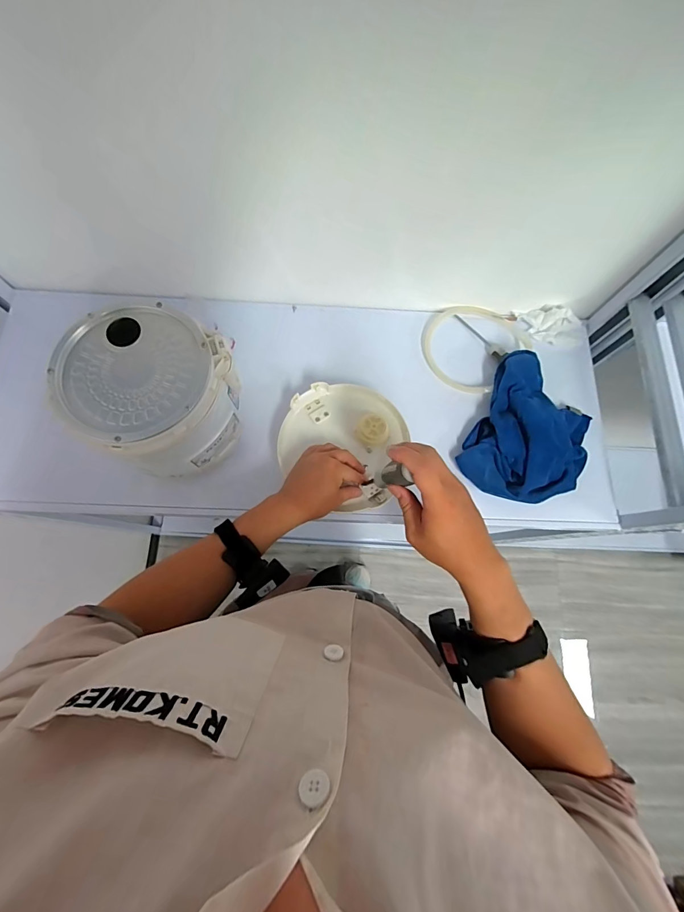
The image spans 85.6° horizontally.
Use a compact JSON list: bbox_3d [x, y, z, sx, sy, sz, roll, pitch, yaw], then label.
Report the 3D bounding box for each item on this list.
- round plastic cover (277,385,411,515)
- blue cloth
[{"bbox_3d":[-0.002,-0.022,0.587,0.190,0.030,0.189,0,74,-1],"label":"round plastic cover"},{"bbox_3d":[0.321,-0.041,0.615,0.187,0.064,0.251,26,75,6],"label":"blue cloth"}]

